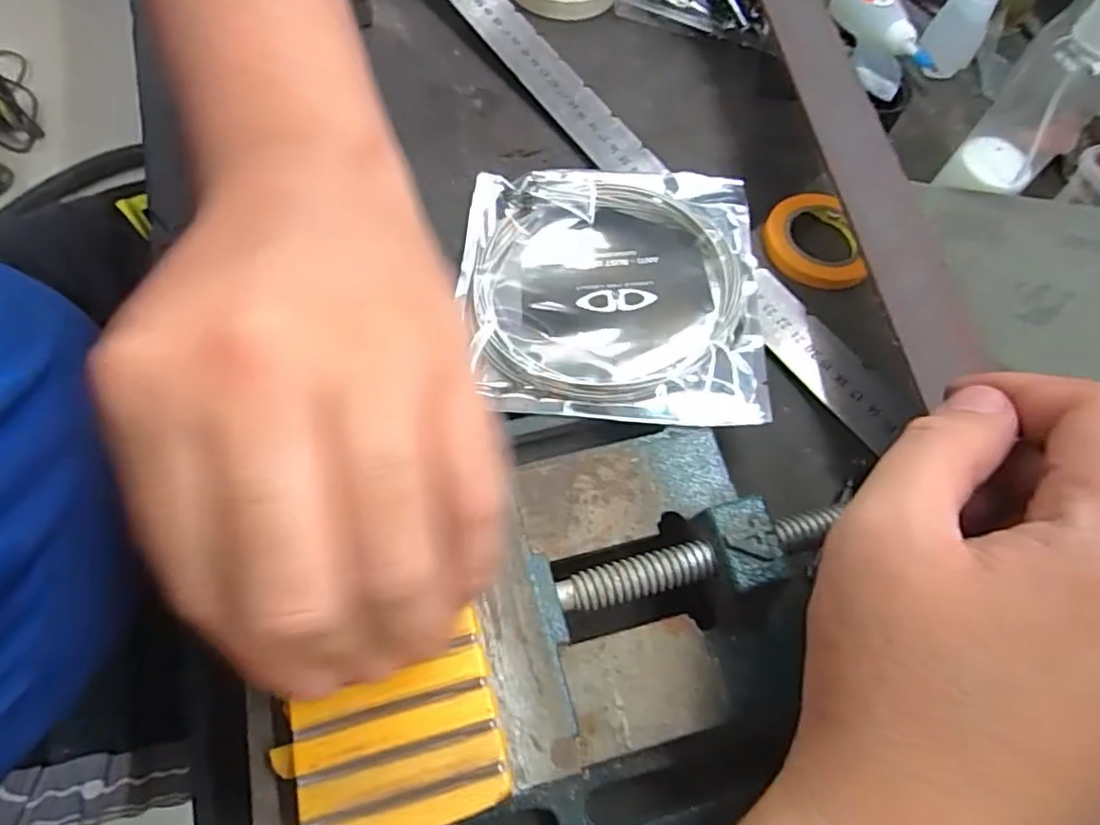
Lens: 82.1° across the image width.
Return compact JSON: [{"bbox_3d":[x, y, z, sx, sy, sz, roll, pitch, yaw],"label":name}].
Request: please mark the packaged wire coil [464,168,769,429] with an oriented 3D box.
[{"bbox_3d":[0.028,-0.064,0.314,0.145,0.024,0.150,6,64,-2],"label":"packaged wire coil"}]

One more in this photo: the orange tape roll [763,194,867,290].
[{"bbox_3d":[0.143,-0.094,0.344,0.050,0.011,0.056,6,64,-2],"label":"orange tape roll"}]

